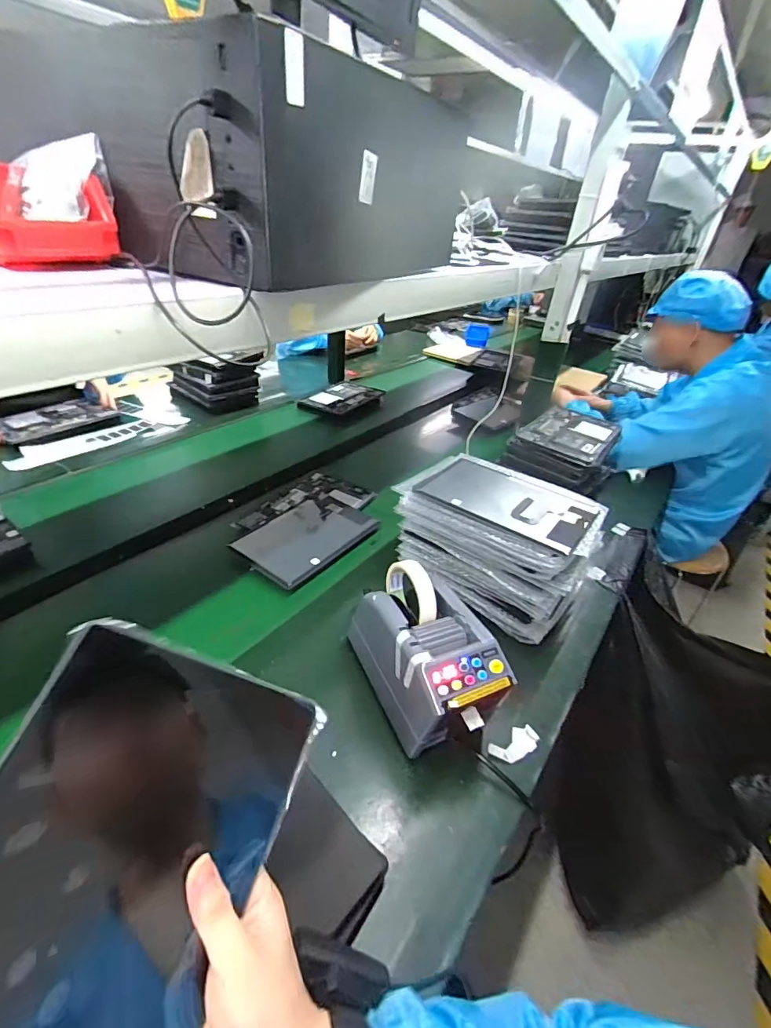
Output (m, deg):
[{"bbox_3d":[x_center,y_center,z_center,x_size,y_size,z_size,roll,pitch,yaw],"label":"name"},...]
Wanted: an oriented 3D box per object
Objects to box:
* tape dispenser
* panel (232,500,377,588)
[{"bbox_3d":[0.048,0.174,0.564,0.114,0.166,0.201,-13,38,-25],"label":"tape dispenser"},{"bbox_3d":[-0.142,0.037,0.829,0.165,0.017,0.235,28,40,30],"label":"panel"}]

